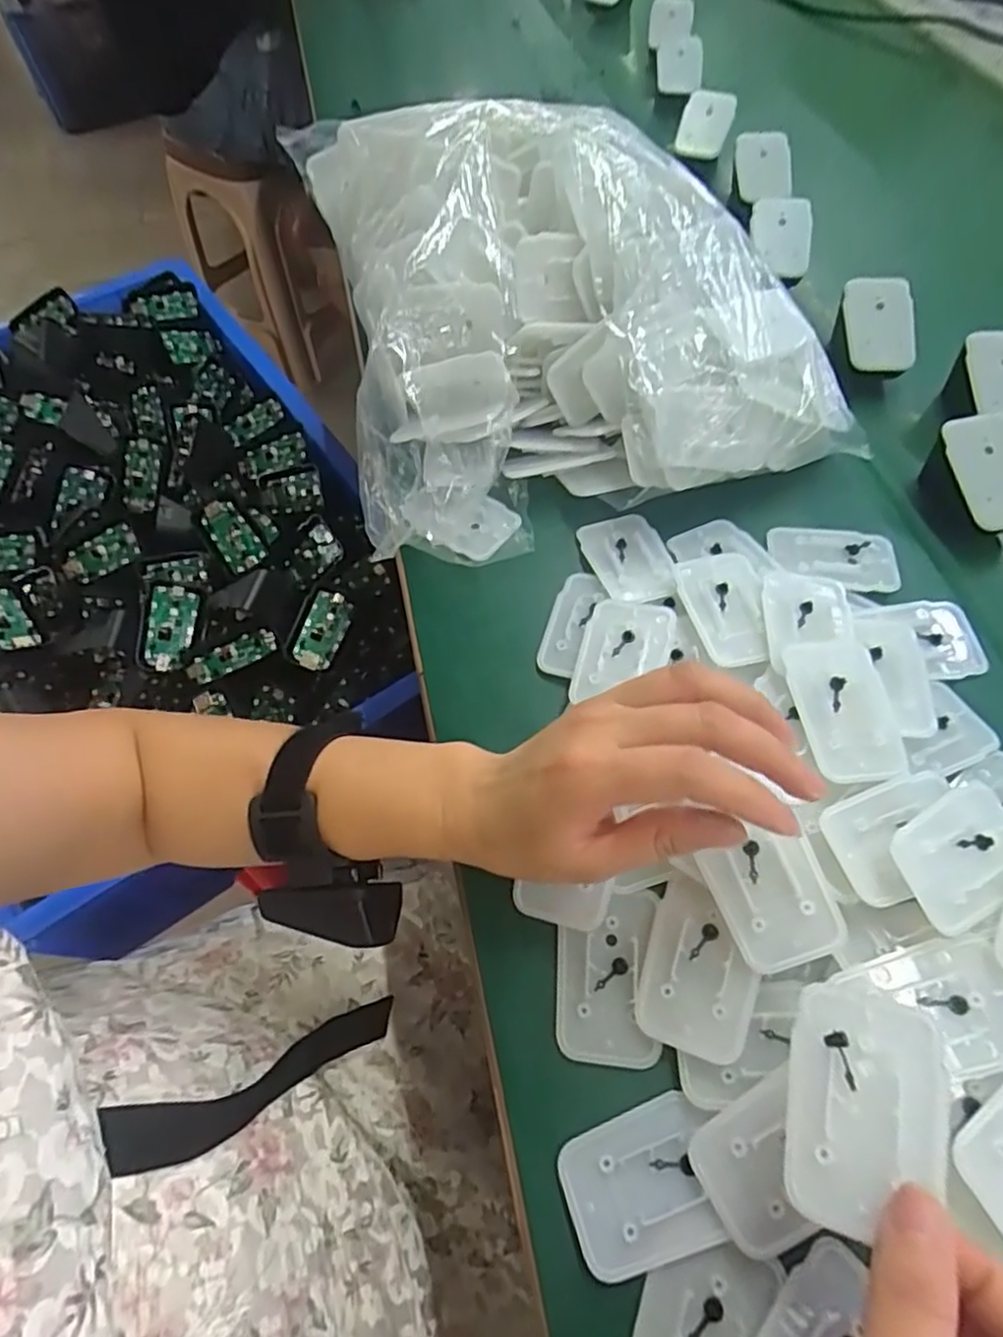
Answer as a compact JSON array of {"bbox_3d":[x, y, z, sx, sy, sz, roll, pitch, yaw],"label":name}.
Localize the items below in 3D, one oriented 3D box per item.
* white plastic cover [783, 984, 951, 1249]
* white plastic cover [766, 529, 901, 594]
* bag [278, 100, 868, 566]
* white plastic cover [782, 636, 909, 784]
[{"bbox_3d":[0.117,0.142,0.218,0.045,0.004,0.068,1,55,32],"label":"white plastic cover"},{"bbox_3d":[0.189,-0.062,0.380,0.067,0.008,0.043,4,60,4],"label":"white plastic cover"},{"bbox_3d":[0.038,-0.222,0.417,0.305,0.138,0.256,-8,60,-2],"label":"bag"},{"bbox_3d":[0.158,0.019,0.312,0.044,0.013,0.070,-4,60,0],"label":"white plastic cover"}]

